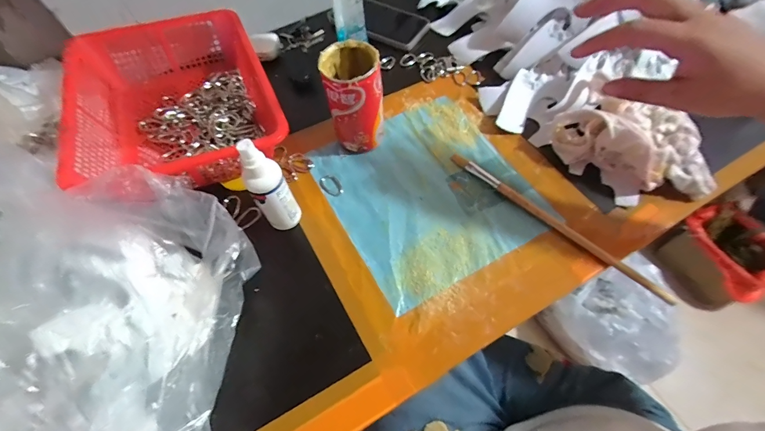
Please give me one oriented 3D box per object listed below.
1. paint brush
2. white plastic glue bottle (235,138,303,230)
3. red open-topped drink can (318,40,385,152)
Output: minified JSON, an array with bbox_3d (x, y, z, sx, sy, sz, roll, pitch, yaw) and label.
[{"bbox_3d":[0.189,0.005,0.397,0.269,0.015,0.011,39,70,22],"label":"paint brush"},{"bbox_3d":[-0.115,-0.024,0.363,0.034,0.129,0.031,-6,61,0],"label":"white plastic glue bottle"},{"bbox_3d":[-0.034,-0.139,0.426,0.063,0.118,0.071,-17,62,-6],"label":"red open-topped drink can"}]

